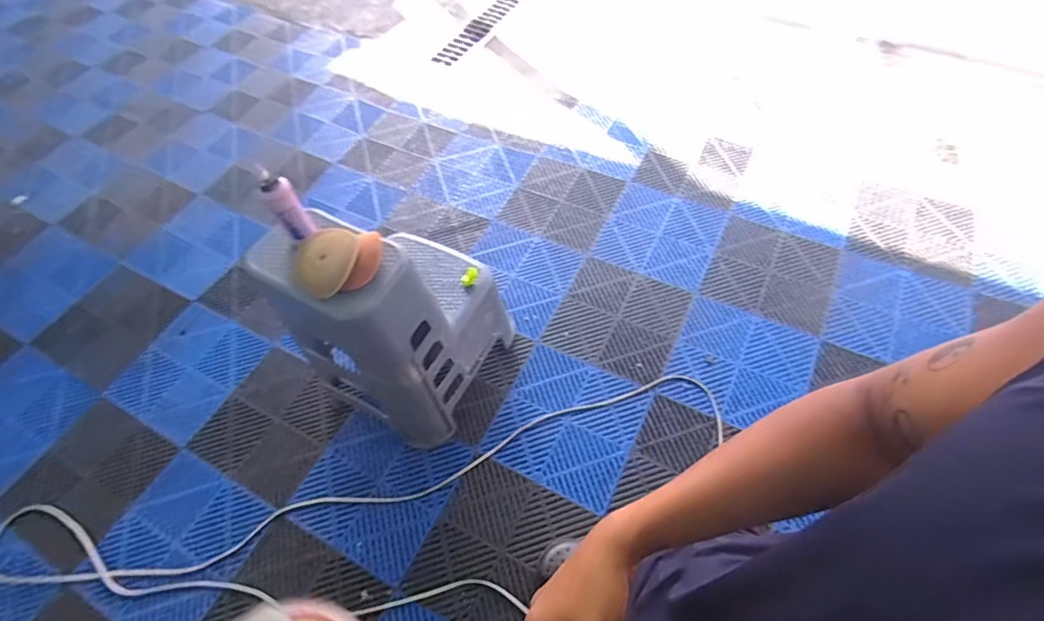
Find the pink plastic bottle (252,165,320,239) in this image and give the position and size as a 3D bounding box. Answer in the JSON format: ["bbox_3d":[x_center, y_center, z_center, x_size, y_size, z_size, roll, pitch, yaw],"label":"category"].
[{"bbox_3d":[-0.470,-0.210,0.989,0.061,0.194,0.049,-35,63,-16],"label":"pink plastic bottle"}]

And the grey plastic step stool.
[{"bbox_3d":[-0.314,-0.005,1.339,0.389,0.657,0.485,24,64,17],"label":"grey plastic step stool"}]

